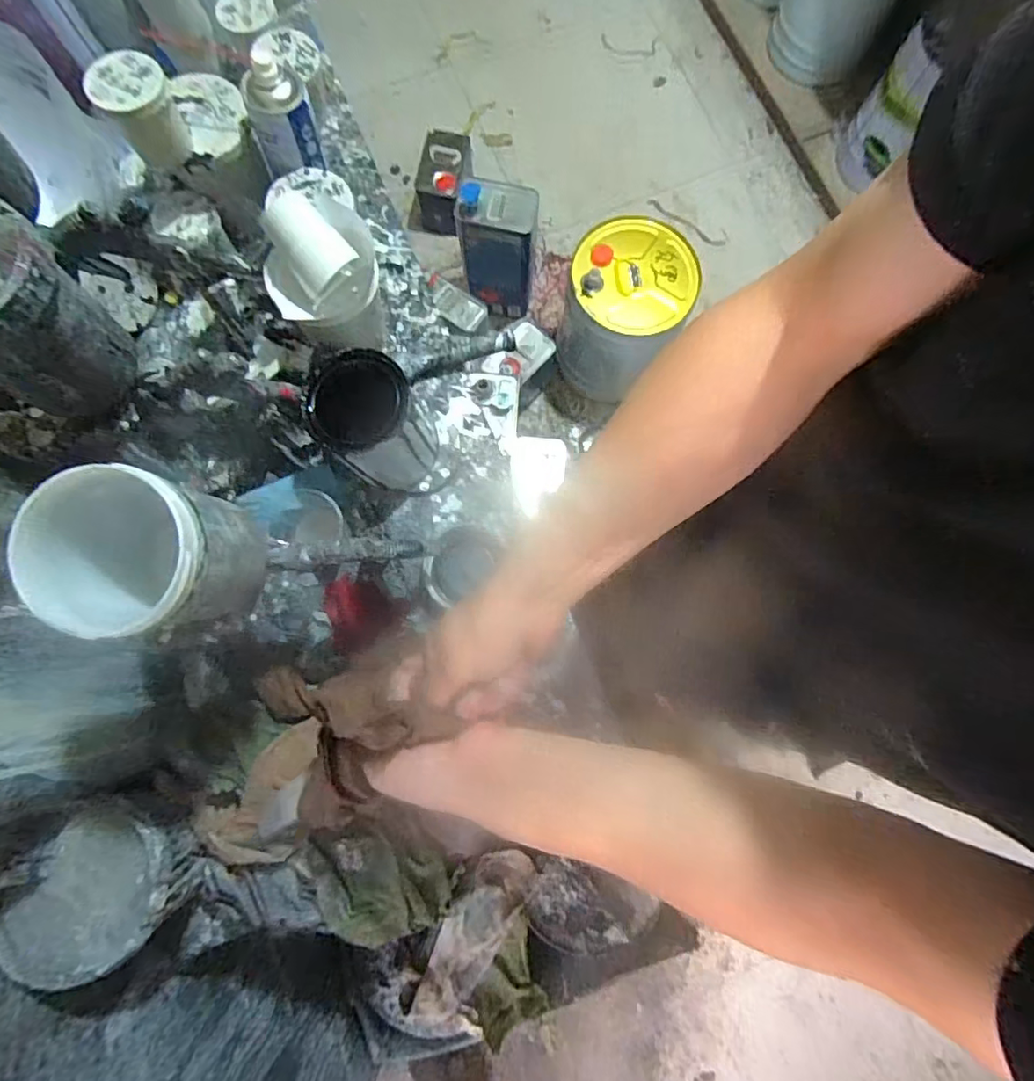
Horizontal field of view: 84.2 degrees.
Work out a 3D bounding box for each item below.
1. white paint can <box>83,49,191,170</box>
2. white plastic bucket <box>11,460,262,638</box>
[{"bbox_3d":[-0.371,-0.427,0.574,0.067,0.076,0.063,0,79,-1],"label":"white paint can"},{"bbox_3d":[-0.215,0.013,0.347,0.090,0.132,0.101,-6,79,-2],"label":"white plastic bucket"}]

